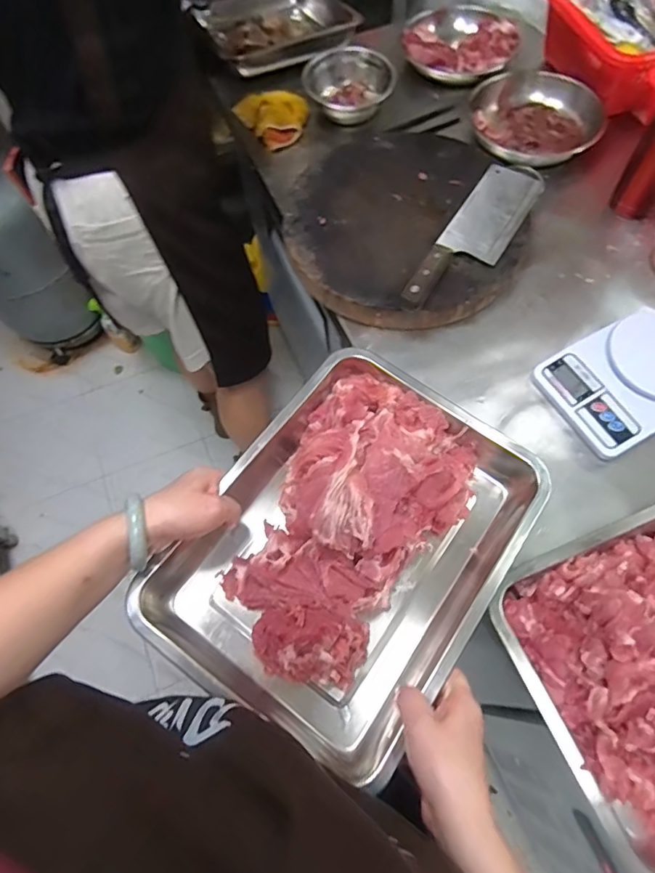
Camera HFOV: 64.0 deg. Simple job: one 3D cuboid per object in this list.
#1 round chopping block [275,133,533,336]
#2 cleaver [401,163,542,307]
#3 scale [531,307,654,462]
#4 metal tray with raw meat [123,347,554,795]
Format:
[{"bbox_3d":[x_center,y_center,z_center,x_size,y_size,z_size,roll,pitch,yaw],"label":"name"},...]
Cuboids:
[{"bbox_3d":[0.106,-0.280,0.714,0.306,0.060,0.307,-1,64,2],"label":"round chopping block"},{"bbox_3d":[0.192,-0.258,0.671,0.079,0.024,0.282,28,68,15],"label":"cleaver"},{"bbox_3d":[0.352,-0.070,0.605,0.184,0.046,0.135,-28,66,-11],"label":"scale"},{"bbox_3d":[0.027,0.096,0.495,0.254,0.076,0.351,33,70,17],"label":"metal tray with raw meat"}]

